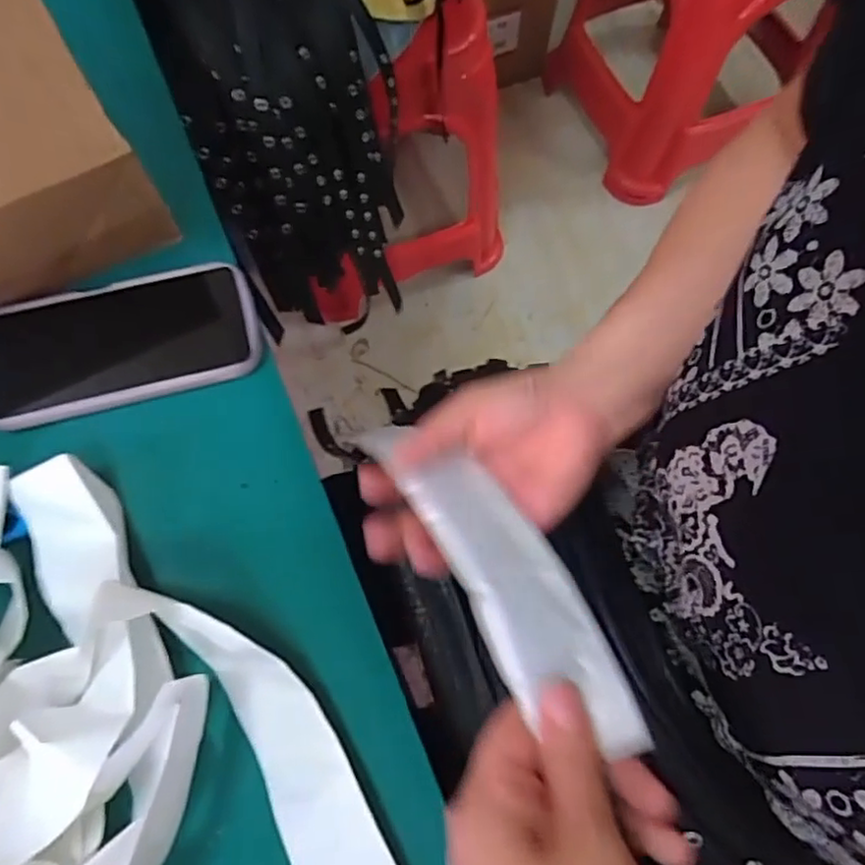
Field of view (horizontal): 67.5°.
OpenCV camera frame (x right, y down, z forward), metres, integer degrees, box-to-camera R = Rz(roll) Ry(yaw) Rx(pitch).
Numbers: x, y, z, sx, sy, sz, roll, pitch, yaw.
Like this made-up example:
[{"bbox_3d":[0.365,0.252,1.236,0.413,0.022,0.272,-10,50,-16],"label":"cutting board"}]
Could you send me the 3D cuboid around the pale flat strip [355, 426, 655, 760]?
[{"bbox_3d":[0.025,0.053,0.298,0.049,0.013,0.198,-11,40,-25],"label":"pale flat strip"}]

